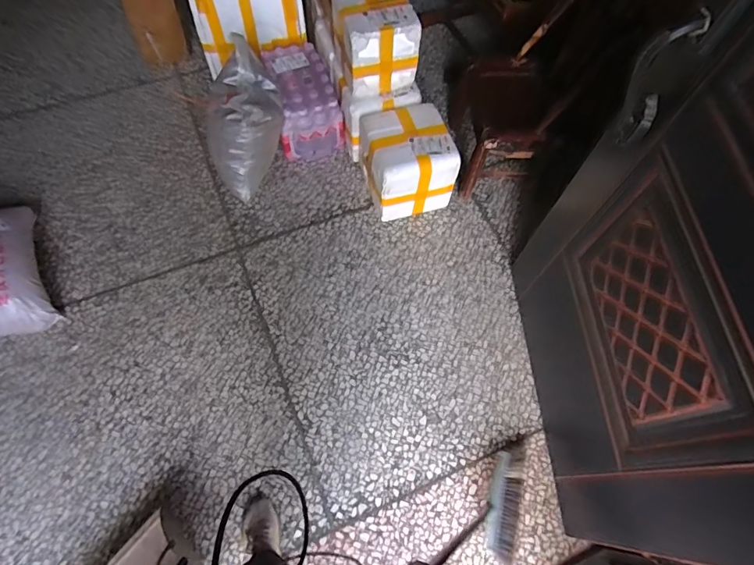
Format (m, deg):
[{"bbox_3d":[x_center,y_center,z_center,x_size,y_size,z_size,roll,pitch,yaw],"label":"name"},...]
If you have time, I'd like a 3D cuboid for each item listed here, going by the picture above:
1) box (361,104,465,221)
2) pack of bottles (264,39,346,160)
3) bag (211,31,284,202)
[{"bbox_3d":[0.097,-0.406,1.507,0.261,0.297,0.276,-17,67,-10],"label":"box"},{"bbox_3d":[-0.280,-0.683,1.661,0.234,0.234,0.363,-13,66,-9],"label":"pack of bottles"},{"bbox_3d":[-0.448,-0.522,1.469,0.222,0.507,0.201,16,35,4],"label":"bag"}]

